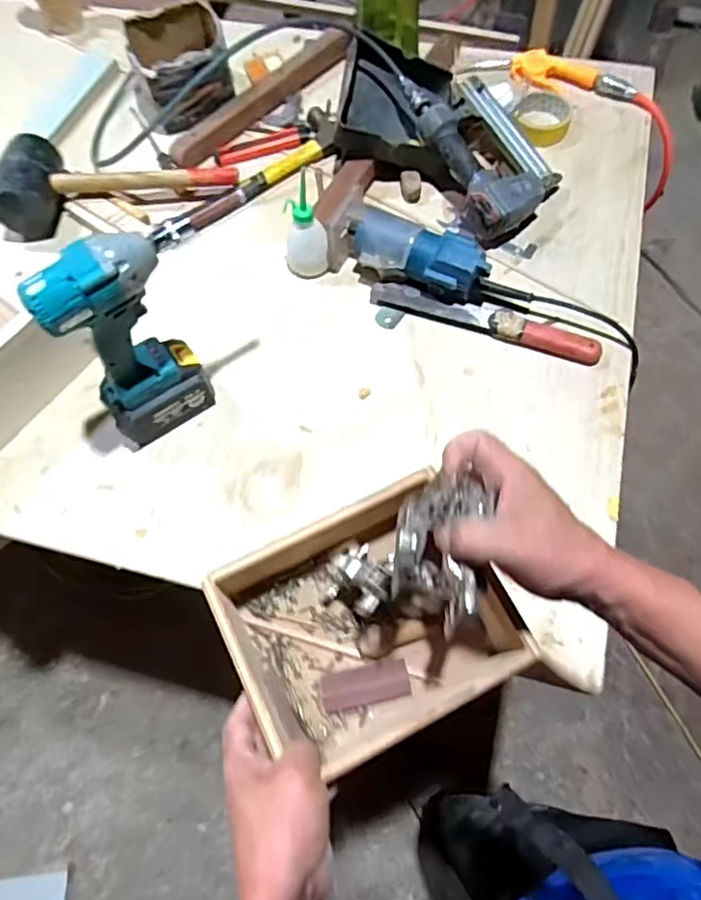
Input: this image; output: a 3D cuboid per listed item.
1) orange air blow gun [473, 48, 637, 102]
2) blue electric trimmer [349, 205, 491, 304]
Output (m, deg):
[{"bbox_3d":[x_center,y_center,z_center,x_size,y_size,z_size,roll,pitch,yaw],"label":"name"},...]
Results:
[{"bbox_3d":[0.346,-0.633,0.988,0.255,0.026,0.076,31,69,16],"label":"orange air blow gun"},{"bbox_3d":[0.087,-0.255,0.789,0.196,0.076,0.068,22,67,13],"label":"blue electric trimmer"}]

